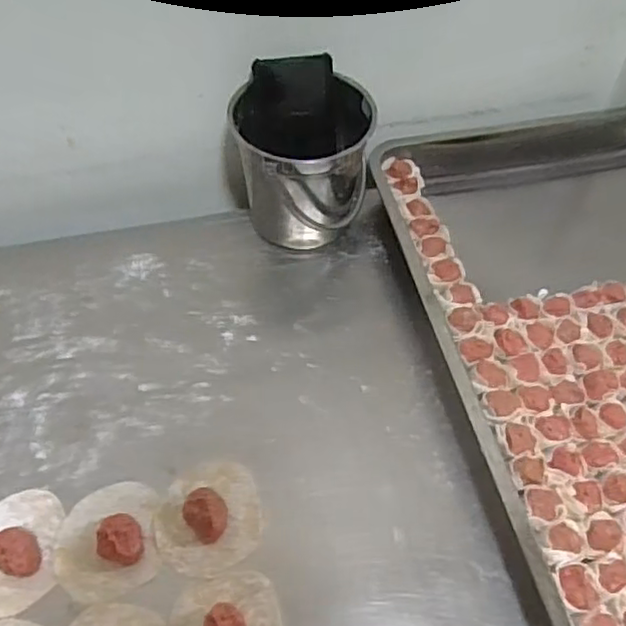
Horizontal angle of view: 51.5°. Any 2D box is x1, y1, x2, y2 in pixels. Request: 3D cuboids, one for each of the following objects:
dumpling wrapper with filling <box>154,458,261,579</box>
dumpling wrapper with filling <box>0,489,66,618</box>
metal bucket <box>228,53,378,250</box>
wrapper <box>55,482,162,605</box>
[{"bbox_3d":[-0.080,0.151,0.499,0.078,0.027,0.088,1,54,-3],"label":"dumpling wrapper with filling"},{"bbox_3d":[-0.228,0.174,0.484,0.069,0.020,0.088,-2,54,-5],"label":"dumpling wrapper with filling"},{"bbox_3d":[-0.008,-0.153,0.646,0.132,0.150,0.114,-19,58,-16],"label":"metal bucket"},{"bbox_3d":[-0.156,0.167,0.489,0.074,0.023,0.088,-5,55,-7],"label":"wrapper"}]

